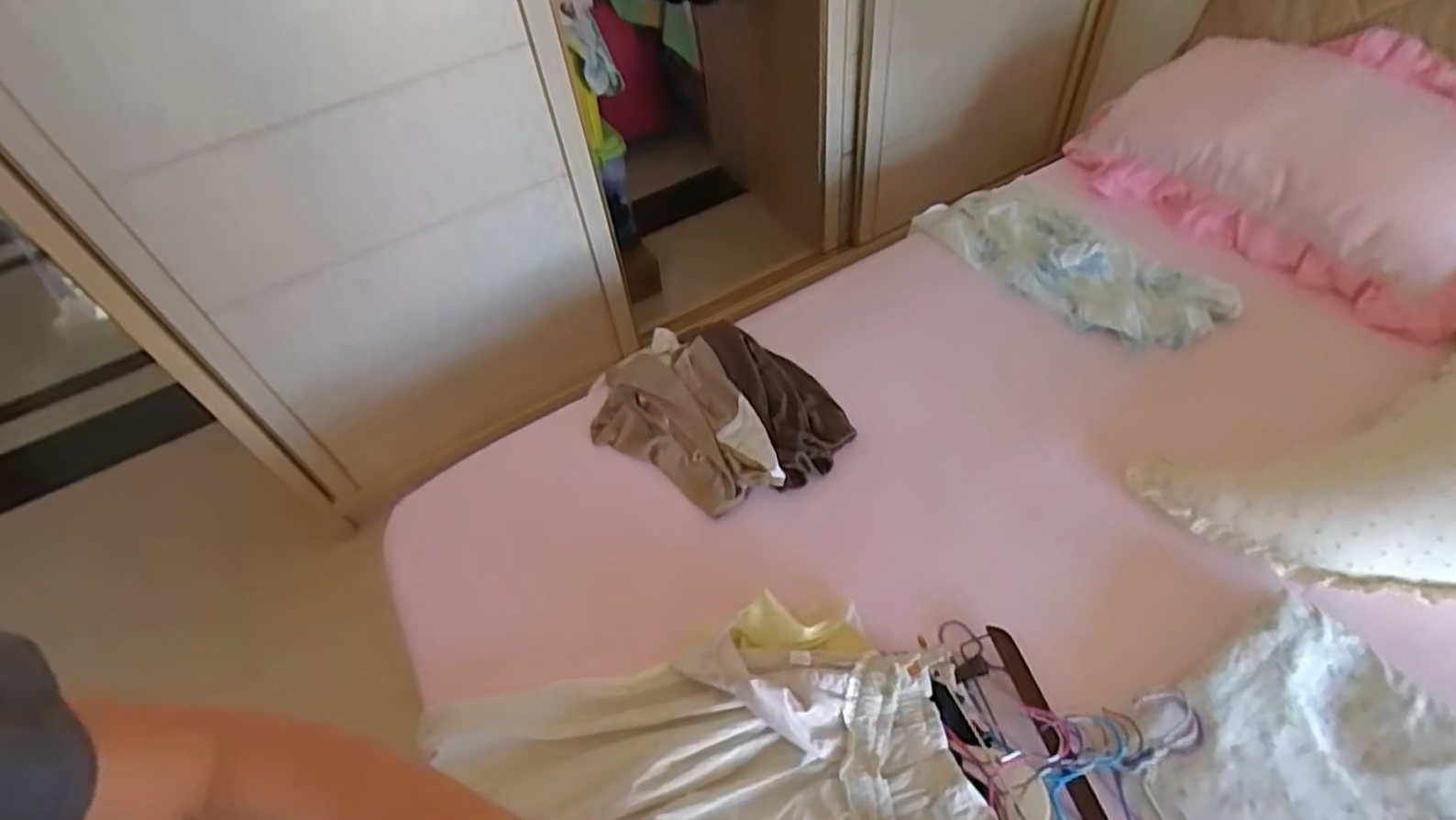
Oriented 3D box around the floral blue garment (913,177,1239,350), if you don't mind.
[{"bbox_3d":[0.638,-0.293,1.319,0.283,0.048,0.551,-31,53,-18],"label":"floral blue garment"}]

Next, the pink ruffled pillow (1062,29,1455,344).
[{"bbox_3d":[1.086,-0.509,1.297,0.439,0.241,0.737,-30,53,-18],"label":"pink ruffled pillow"}]

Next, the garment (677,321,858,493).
[{"bbox_3d":[0.071,-0.030,1.157,0.156,0.065,0.360,-24,51,-14],"label":"garment"}]

